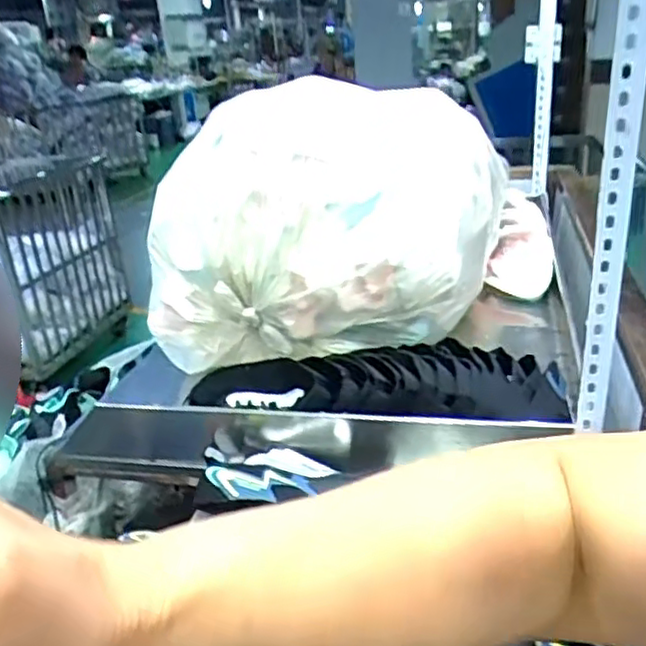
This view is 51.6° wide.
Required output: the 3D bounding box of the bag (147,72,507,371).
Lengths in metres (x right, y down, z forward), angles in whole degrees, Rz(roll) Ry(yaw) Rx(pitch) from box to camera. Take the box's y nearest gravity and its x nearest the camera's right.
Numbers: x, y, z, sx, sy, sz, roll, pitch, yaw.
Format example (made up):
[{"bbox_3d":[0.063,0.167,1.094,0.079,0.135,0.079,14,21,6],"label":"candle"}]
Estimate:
[{"bbox_3d":[0.042,-0.221,1.250,0.612,0.381,0.555,-1,23,9],"label":"bag"}]

